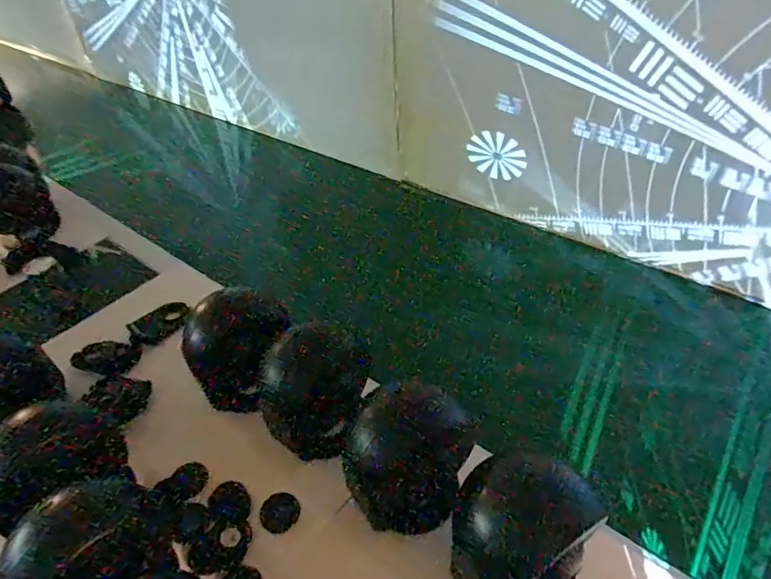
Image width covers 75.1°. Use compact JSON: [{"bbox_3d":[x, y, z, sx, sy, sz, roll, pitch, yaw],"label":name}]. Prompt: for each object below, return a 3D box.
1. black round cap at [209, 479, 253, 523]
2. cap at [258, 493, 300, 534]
[{"bbox_3d":[-0.152,0.213,0.496,0.038,0.015,0.043,-20,43,-17],"label":"black round cap"},{"bbox_3d":[-0.103,0.217,0.489,0.035,0.007,0.037,-3,41,2],"label":"cap"}]

